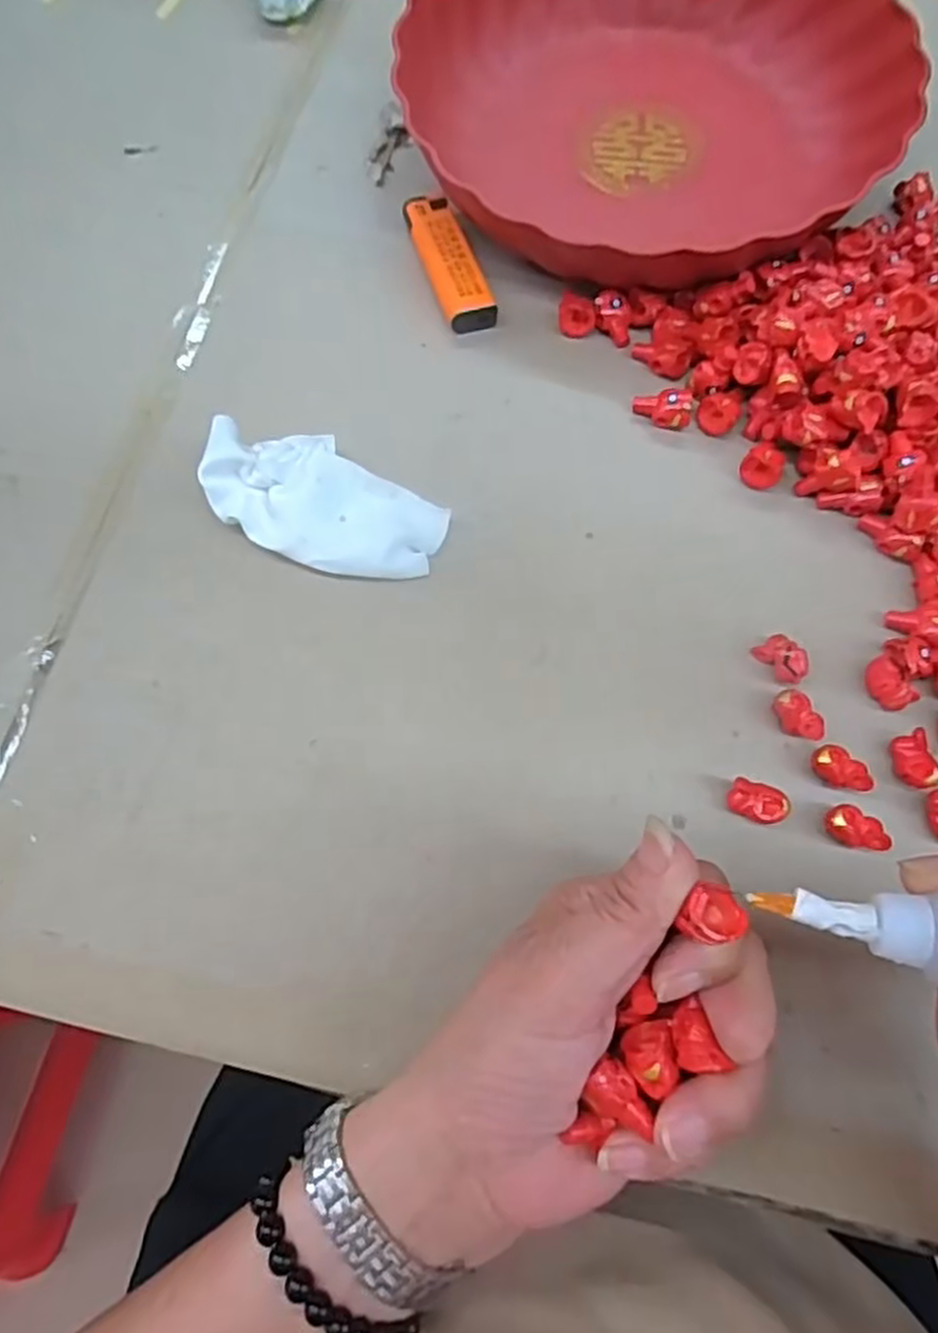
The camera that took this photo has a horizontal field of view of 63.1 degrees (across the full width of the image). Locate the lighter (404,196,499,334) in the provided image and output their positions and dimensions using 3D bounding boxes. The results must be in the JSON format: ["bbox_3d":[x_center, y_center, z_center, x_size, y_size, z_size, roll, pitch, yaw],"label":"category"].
[{"bbox_3d":[-0.009,-0.196,0.369,0.024,0.012,0.080,-18,71,-6],"label":"lighter"}]

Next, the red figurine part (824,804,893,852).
[{"bbox_3d":[0.141,0.059,0.278,0.021,0.010,0.014,16,71,6],"label":"red figurine part"}]

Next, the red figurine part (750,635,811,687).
[{"bbox_3d":[0.124,-0.003,0.301,0.013,0.012,0.021,-25,72,-8],"label":"red figurine part"}]

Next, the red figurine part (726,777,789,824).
[{"bbox_3d":[0.106,0.050,0.282,0.020,0.011,0.012,24,72,9],"label":"red figurine part"}]

